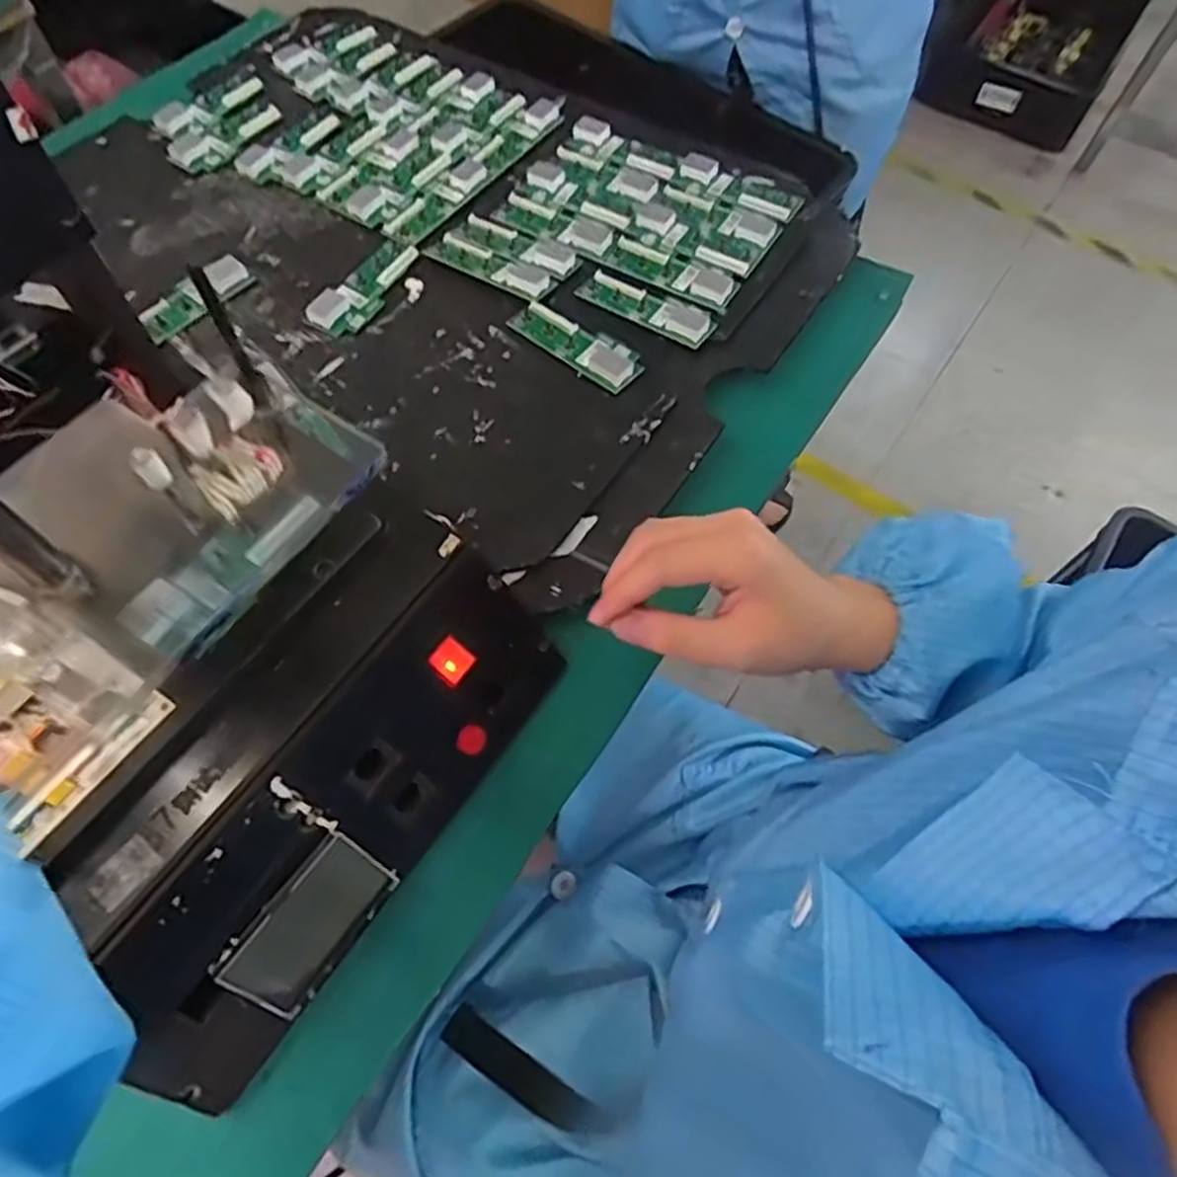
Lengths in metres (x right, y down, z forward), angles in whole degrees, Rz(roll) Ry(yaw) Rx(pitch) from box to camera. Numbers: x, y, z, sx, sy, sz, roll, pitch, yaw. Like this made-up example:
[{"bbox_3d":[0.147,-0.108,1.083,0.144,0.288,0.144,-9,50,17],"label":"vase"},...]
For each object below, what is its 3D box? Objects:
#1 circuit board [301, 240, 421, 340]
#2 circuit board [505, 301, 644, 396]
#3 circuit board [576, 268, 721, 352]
[{"bbox_3d":[-0.160,-0.222,0.544,0.036,0.015,0.100,24,66,11],"label":"circuit board"},{"bbox_3d":[-0.007,-0.171,0.520,0.100,0.008,0.036,38,69,17],"label":"circuit board"},{"bbox_3d":[0.042,-0.203,0.539,0.102,0.008,0.034,32,68,15],"label":"circuit board"}]

